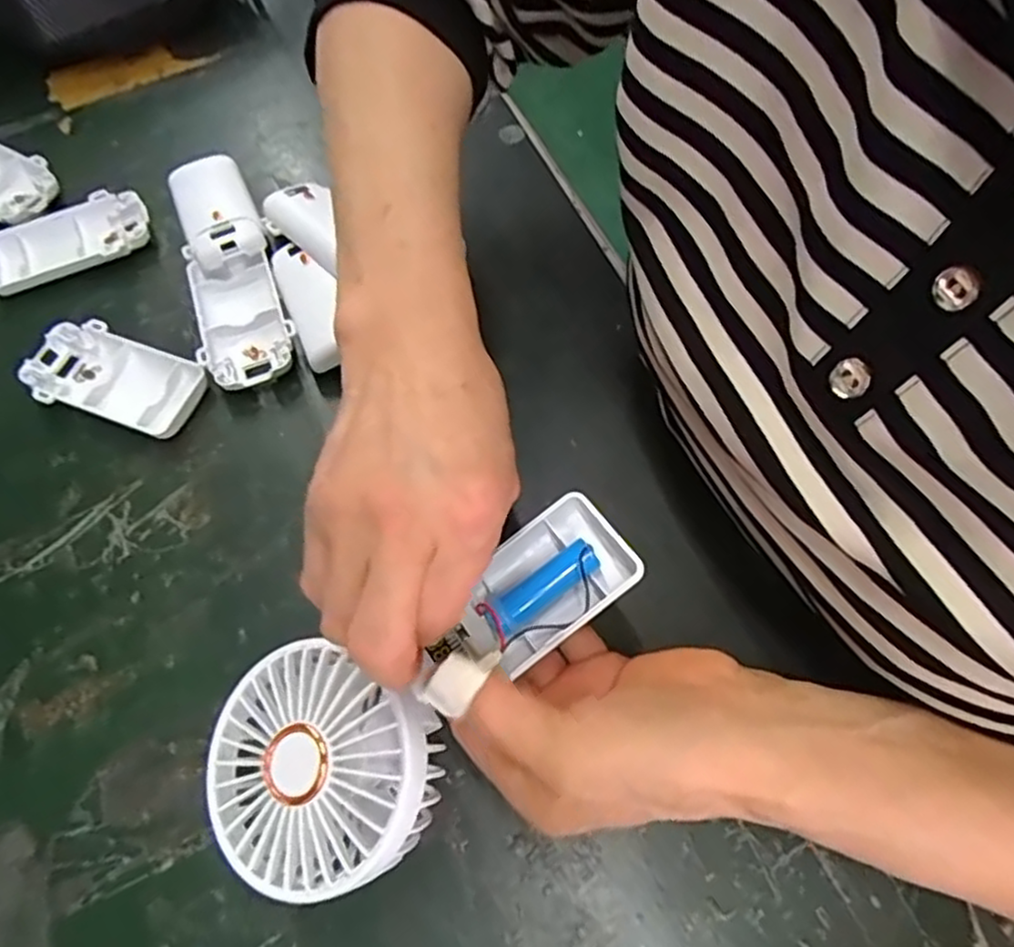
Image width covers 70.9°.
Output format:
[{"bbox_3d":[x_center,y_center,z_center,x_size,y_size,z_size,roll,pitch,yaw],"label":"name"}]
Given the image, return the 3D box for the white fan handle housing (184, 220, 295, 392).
[{"bbox_3d":[-0.148,-0.092,0.394,0.048,0.026,0.100,-21,65,-9],"label":"white fan handle housing"}]

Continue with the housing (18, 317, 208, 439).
[{"bbox_3d":[-0.209,-0.050,0.381,0.093,0.014,0.048,20,66,10],"label":"housing"}]

